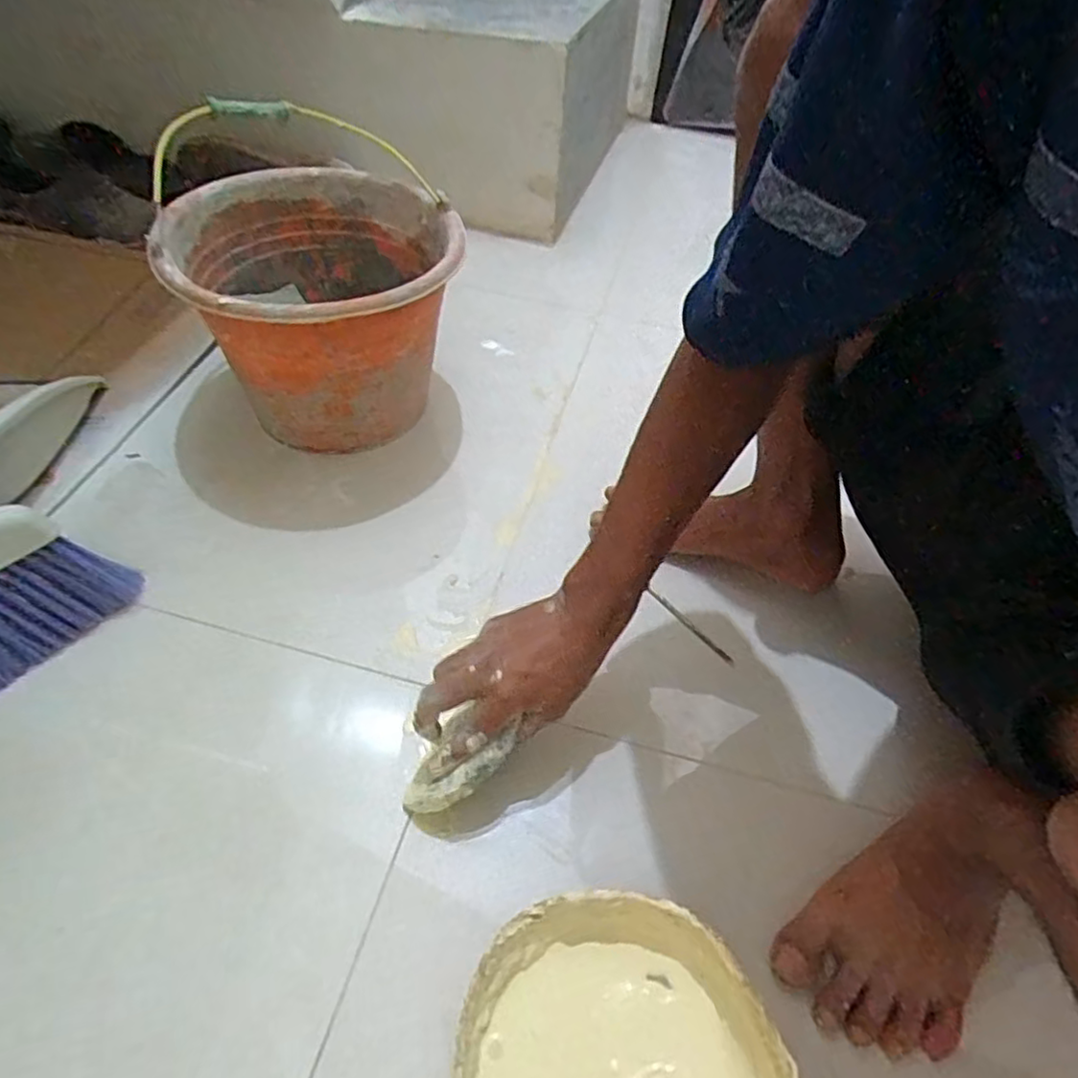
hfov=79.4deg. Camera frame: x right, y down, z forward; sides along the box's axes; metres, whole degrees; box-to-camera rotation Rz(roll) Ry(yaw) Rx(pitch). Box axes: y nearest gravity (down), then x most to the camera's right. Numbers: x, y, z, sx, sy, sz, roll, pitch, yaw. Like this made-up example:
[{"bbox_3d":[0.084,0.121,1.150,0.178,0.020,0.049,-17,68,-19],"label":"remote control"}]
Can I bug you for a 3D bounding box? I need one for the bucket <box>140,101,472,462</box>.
[{"bbox_3d":[-0.221,-0.232,0.676,0.261,0.226,0.299,-18,54,-19],"label":"bucket"}]

